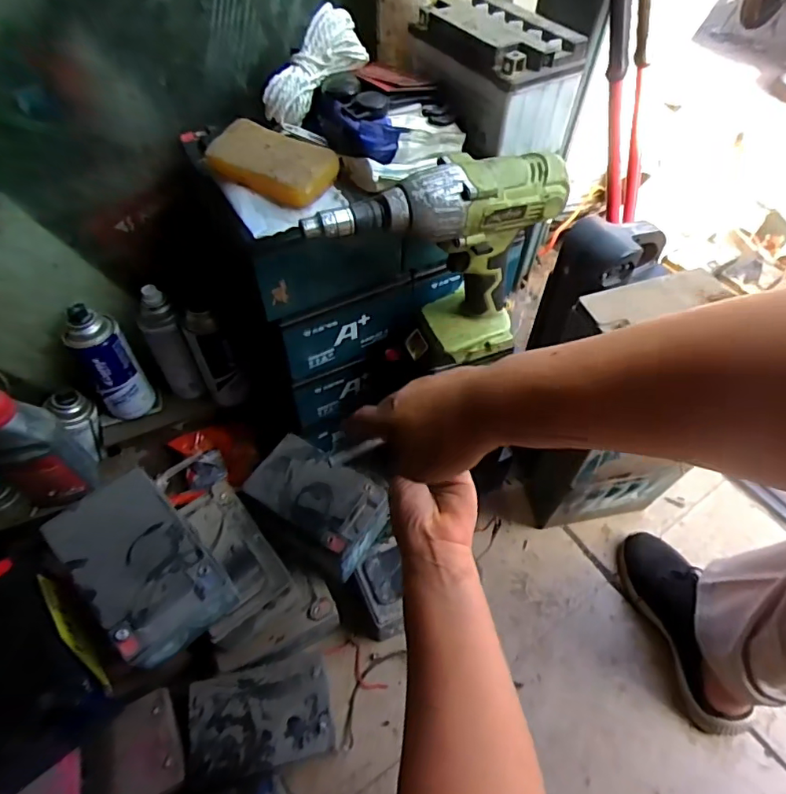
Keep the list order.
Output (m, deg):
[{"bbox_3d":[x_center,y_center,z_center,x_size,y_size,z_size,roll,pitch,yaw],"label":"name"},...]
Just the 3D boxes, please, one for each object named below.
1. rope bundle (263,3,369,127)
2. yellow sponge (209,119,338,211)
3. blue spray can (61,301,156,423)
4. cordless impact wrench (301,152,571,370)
[{"bbox_3d":[-0.071,-0.293,0.471,0.047,0.041,0.110,39,89,24],"label":"rope bundle"},{"bbox_3d":[-0.103,-0.201,0.444,0.113,0.022,0.058,28,58,18],"label":"yellow sponge"},{"bbox_3d":[-0.335,-0.037,0.614,0.057,0.135,0.060,0,54,-1],"label":"blue spray can"},{"bbox_3d":[0.039,-0.111,0.471,0.221,0.196,0.065,-15,56,-11],"label":"cordless impact wrench"}]

